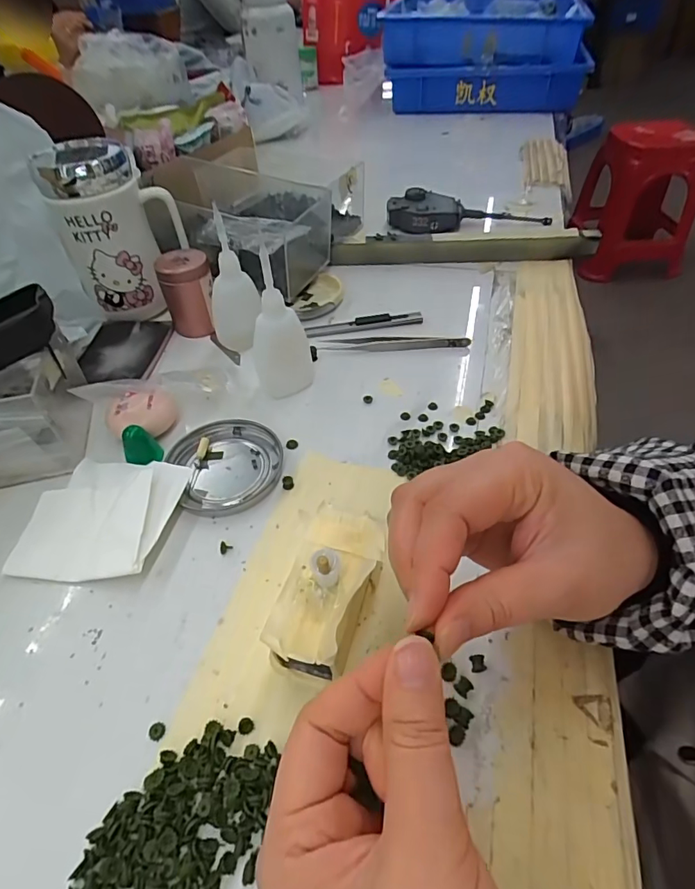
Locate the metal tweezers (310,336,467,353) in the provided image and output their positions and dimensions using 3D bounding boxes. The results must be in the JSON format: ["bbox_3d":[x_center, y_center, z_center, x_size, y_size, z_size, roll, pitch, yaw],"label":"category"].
[{"bbox_3d":[0.038,-0.088,0.417,0.131,0.011,0.013,1,47,4],"label":"metal tweezers"}]

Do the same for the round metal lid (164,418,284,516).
[{"bbox_3d":[-0.081,0.012,0.330,0.072,0.009,0.074,-1,47,1],"label":"round metal lid"}]

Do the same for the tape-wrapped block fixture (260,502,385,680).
[{"bbox_3d":[-0.009,0.075,0.245,0.040,0.044,0.085,13,49,14],"label":"tape-wrapped block fixture"}]

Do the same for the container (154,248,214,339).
[{"bbox_3d":[-0.141,-0.135,0.433,0.044,0.062,0.038,-18,49,-14],"label":"container"}]

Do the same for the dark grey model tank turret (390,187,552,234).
[{"bbox_3d":[0.142,-0.276,0.569,0.185,0.029,0.060,-3,47,0],"label":"dark grey model tank turret"}]

